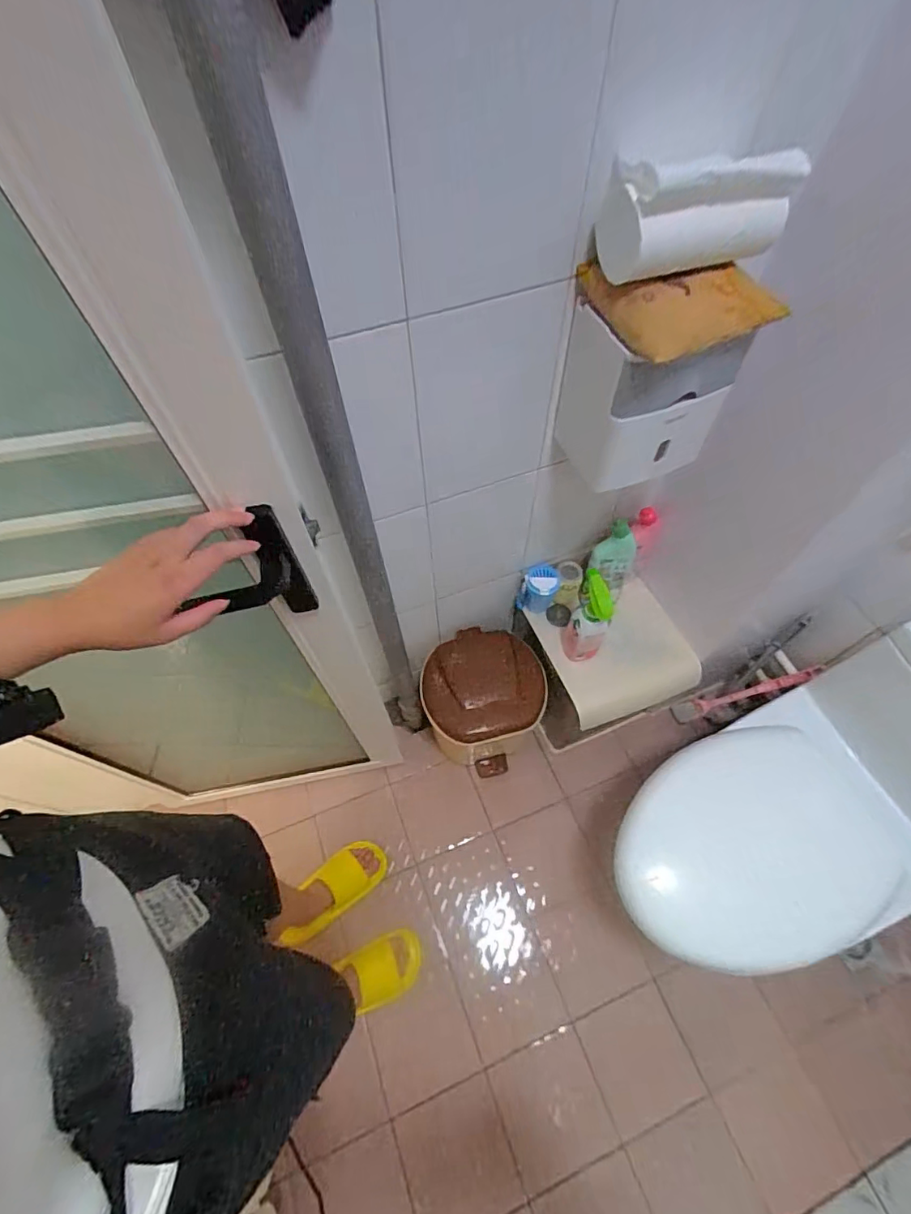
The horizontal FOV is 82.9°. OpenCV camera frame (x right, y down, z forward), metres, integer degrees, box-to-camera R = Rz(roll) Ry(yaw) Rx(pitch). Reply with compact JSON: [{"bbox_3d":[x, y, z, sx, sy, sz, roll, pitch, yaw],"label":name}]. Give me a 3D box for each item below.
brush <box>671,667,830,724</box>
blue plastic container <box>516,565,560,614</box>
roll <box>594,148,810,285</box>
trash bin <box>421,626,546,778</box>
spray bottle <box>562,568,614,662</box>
[{"bbox_3d":[0.713,0.218,1.275,0.038,0.365,0.057,24,50,-32],"label":"brush"},{"bbox_3d":[0.187,-0.040,1.155,0.082,0.102,0.080,14,63,10],"label":"blue plastic container"},{"bbox_3d":[0.252,-0.413,0.539,0.195,0.101,0.059,-17,62,-7],"label":"roll"},{"bbox_3d":[0.065,0.236,1.266,0.272,0.290,0.259,-11,62,-4],"label":"trash bin"},{"bbox_3d":[0.267,0.037,1.044,0.083,0.227,0.080,19,64,12],"label":"spray bottle"}]

